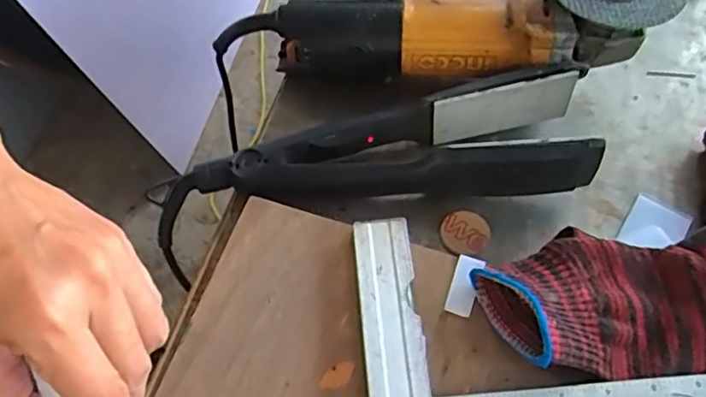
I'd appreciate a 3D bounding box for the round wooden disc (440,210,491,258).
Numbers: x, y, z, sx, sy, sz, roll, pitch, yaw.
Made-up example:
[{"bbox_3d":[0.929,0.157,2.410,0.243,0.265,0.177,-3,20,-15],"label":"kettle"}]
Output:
[{"bbox_3d":[0.077,0.023,0.424,0.033,0.004,0.033,-1,58,1],"label":"round wooden disc"}]

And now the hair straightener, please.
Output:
[{"bbox_3d":[0.025,-0.033,0.421,0.266,0.050,0.071,-6,59,-4],"label":"hair straightener"}]

